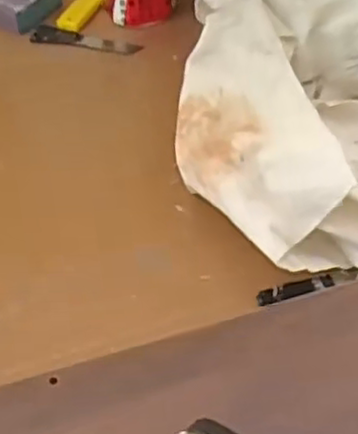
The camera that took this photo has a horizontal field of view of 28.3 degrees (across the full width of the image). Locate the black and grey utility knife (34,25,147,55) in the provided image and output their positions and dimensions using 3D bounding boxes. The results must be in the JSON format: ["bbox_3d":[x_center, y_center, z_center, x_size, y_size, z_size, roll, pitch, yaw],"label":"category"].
[{"bbox_3d":[-0.088,-0.169,0.684,0.103,0.008,0.026,7,50,5],"label":"black and grey utility knife"}]

